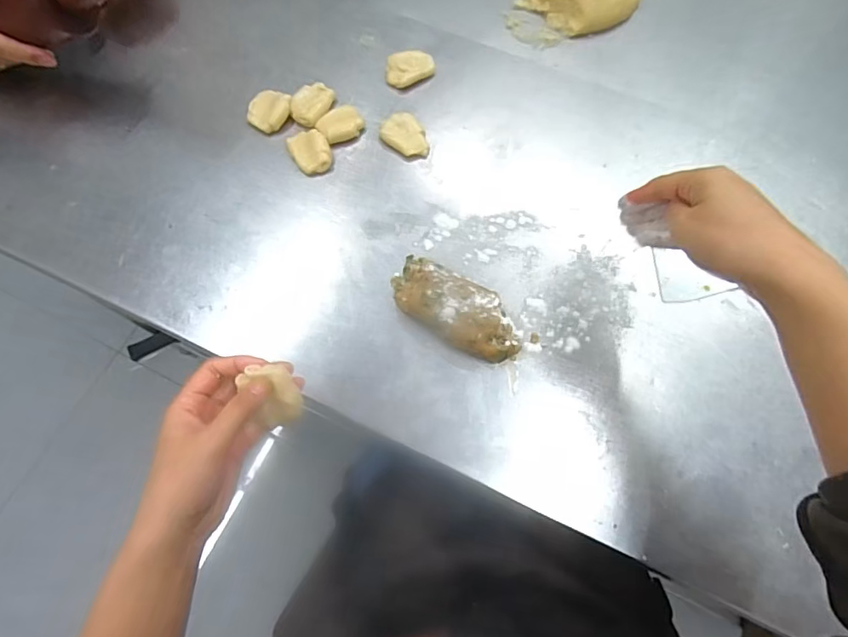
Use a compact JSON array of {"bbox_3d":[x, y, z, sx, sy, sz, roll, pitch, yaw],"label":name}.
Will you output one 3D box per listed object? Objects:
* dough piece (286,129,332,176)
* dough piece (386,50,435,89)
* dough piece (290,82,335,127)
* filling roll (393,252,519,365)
[{"bbox_3d":[-0.115,-0.170,0.506,0.038,0.014,0.050,-30,72,-12],"label":"dough piece"},{"bbox_3d":[-0.015,-0.272,0.540,0.052,0.019,0.033,-12,70,-6],"label":"dough piece"},{"bbox_3d":[-0.117,-0.227,0.525,0.036,0.016,0.050,33,72,11],"label":"dough piece"},{"bbox_3d":[0.026,-0.008,0.436,0.127,0.033,0.054,33,72,11],"label":"filling roll"}]

